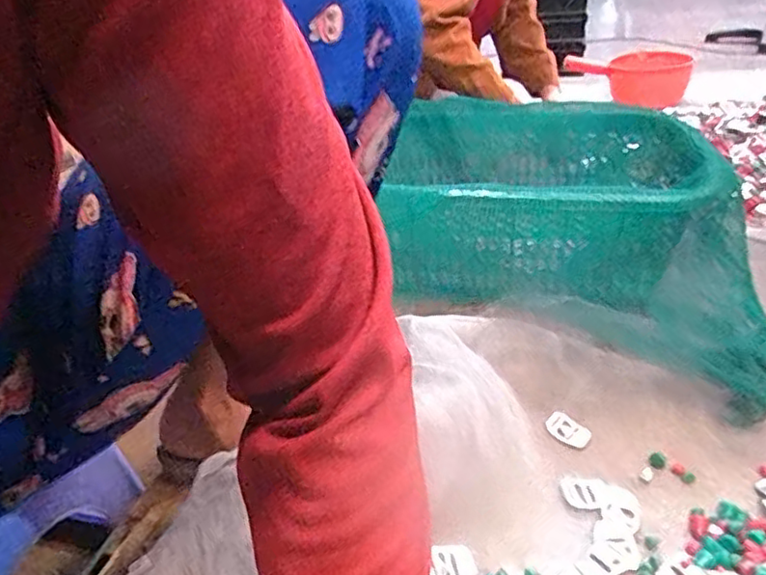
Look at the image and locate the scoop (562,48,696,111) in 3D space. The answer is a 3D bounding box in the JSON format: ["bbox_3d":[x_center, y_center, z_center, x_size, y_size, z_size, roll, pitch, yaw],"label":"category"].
[{"bbox_3d":[0.602,-0.509,1.503,0.287,0.100,0.138,21,38,39],"label":"scoop"}]

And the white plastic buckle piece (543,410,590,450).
[{"bbox_3d":[0.176,0.134,0.593,0.026,0.008,0.042,-28,37,-33],"label":"white plastic buckle piece"}]

